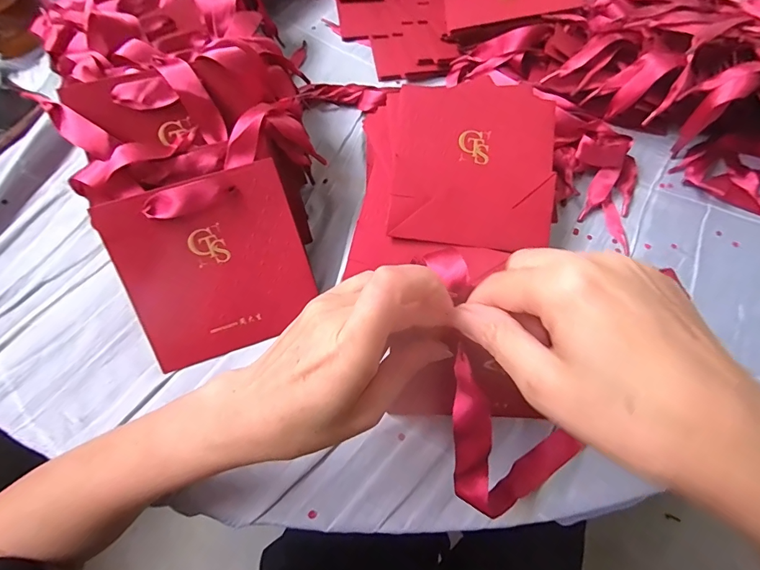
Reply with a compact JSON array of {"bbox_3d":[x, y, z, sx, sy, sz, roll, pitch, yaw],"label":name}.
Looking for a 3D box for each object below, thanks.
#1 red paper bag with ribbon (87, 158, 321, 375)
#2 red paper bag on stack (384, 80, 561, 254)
[{"bbox_3d":[-0.130,-0.013,0.327,0.139,0.010,0.136,-18,107,-8],"label":"red paper bag with ribbon"},{"bbox_3d":[0.082,-0.108,0.356,0.135,0.012,0.153,6,78,-1],"label":"red paper bag on stack"}]

